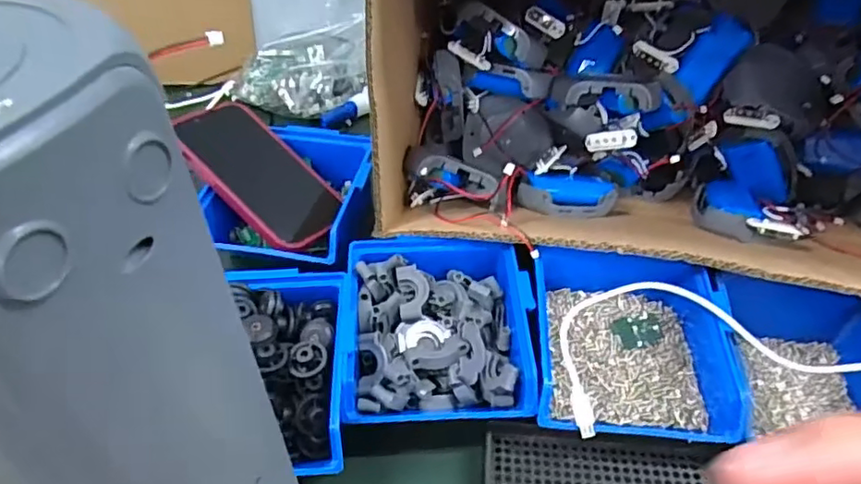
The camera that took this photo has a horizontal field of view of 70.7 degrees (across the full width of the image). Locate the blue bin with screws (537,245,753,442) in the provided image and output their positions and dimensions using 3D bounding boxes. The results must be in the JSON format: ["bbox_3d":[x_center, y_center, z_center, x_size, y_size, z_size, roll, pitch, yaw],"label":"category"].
[{"bbox_3d":[0.128,0.063,0.399,0.117,0.052,0.137,4,45,4],"label":"blue bin with screws"}]

